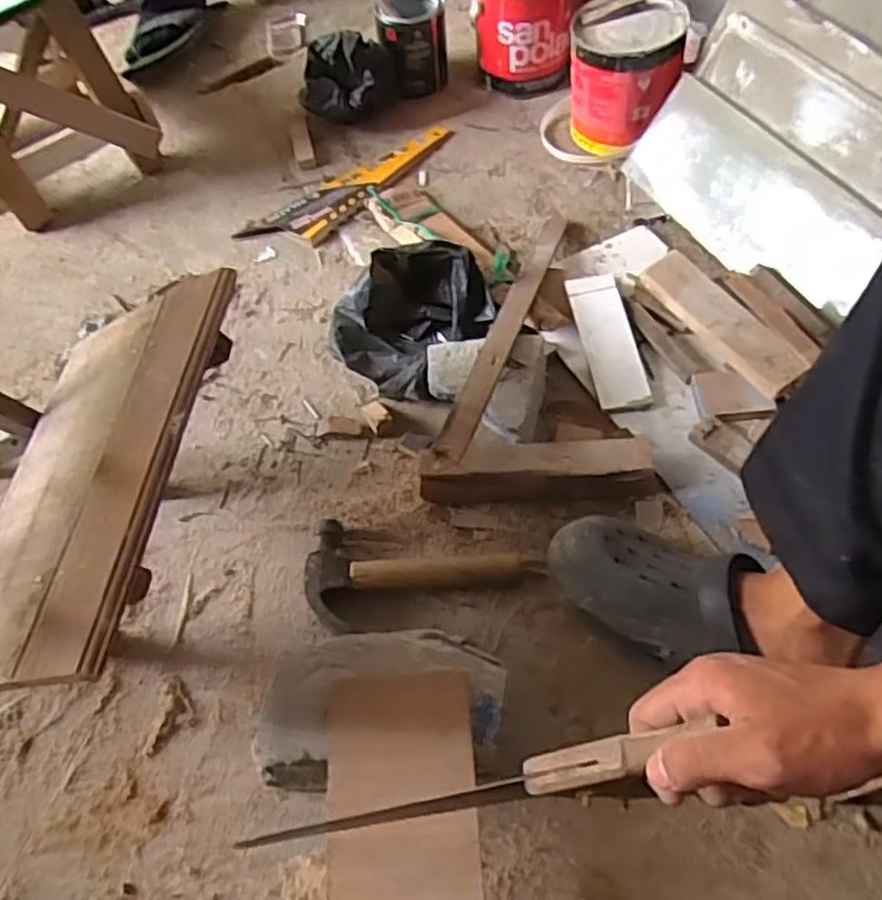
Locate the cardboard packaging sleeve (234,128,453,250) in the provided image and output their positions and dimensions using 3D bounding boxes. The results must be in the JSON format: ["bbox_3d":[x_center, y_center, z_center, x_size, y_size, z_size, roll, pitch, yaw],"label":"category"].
[{"bbox_3d":[-0.123,-0.387,1.076,0.351,0.016,0.103,-39,63,-17],"label":"cardboard packaging sleeve"}]

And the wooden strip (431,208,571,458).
[{"bbox_3d":[0.082,-0.156,0.842,0.030,0.017,0.495,14,46,13],"label":"wooden strip"}]

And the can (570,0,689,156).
[{"bbox_3d":[0.258,-0.524,1.048,0.144,0.170,0.140,-2,58,4],"label":"can"}]

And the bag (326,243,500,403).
[{"bbox_3d":[-0.036,-0.160,0.874,0.159,0.101,0.181,33,67,22],"label":"bag"}]

